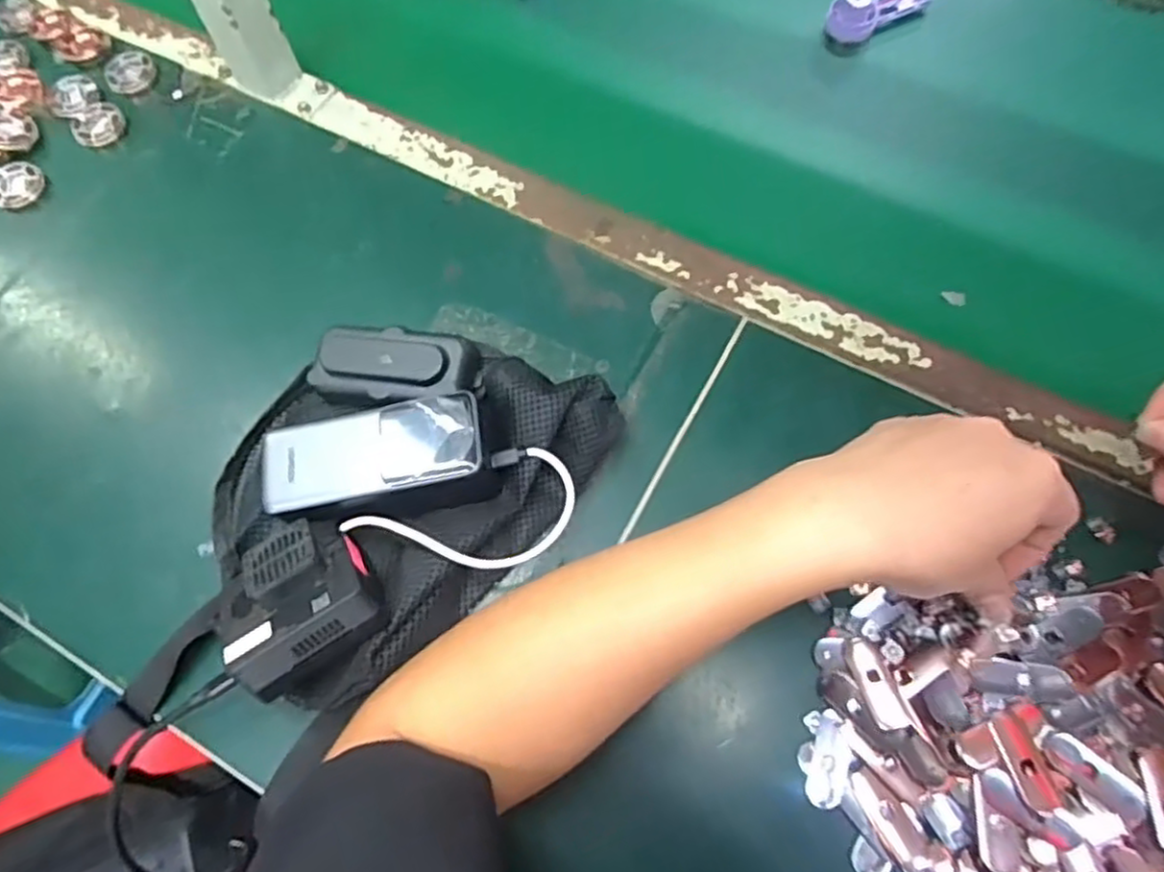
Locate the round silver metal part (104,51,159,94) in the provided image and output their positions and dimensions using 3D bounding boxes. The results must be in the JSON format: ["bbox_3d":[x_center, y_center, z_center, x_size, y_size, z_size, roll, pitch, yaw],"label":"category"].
[{"bbox_3d":[-0.380,-0.307,0.605,0.040,0.009,0.041,-1,67,2],"label":"round silver metal part"}]

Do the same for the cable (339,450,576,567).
[{"bbox_3d":[-0.066,0.052,0.413,0.132,0.026,0.059,-22,68,-7],"label":"cable"}]

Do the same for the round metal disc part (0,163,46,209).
[{"bbox_3d":[-0.443,-0.198,0.564,0.037,0.010,0.037,-1,67,2],"label":"round metal disc part"}]

